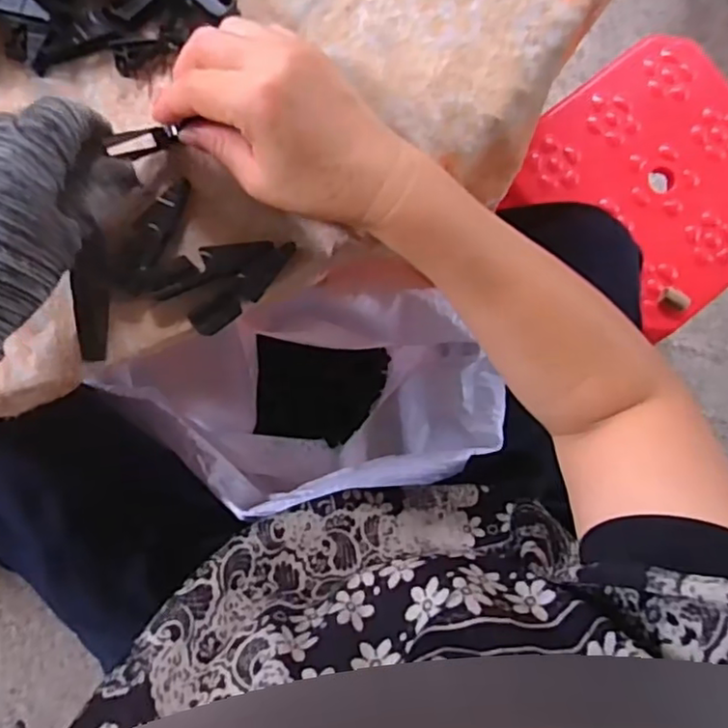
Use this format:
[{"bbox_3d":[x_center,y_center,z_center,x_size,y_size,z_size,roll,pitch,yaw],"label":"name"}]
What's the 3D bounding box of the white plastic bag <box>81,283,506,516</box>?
[{"bbox_3d":[-0.068,0.045,0.745,0.315,0.500,0.178,-19,90,-4],"label":"white plastic bag"}]

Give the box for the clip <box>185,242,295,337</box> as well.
[{"bbox_3d":[-0.062,-0.040,0.329,0.066,0.014,0.015,-42,92,-4],"label":"clip"}]

